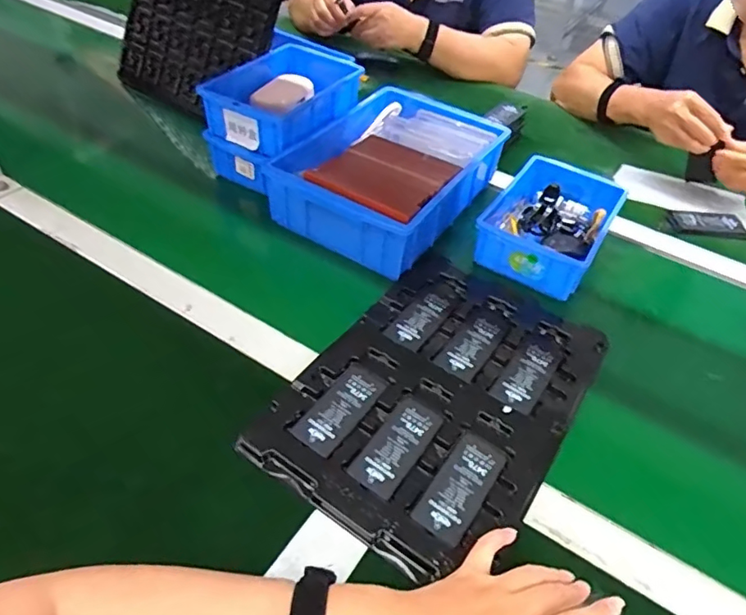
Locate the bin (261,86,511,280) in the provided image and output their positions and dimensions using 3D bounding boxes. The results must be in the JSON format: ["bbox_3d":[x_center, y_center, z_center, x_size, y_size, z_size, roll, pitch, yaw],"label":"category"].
[{"bbox_3d":[0.026,-0.185,0.719,0.214,0.094,0.316,28,50,20],"label":"bin"}]

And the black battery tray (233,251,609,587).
[{"bbox_3d":[0.078,0.066,0.530,0.229,0.015,0.371,27,48,20],"label":"black battery tray"}]

